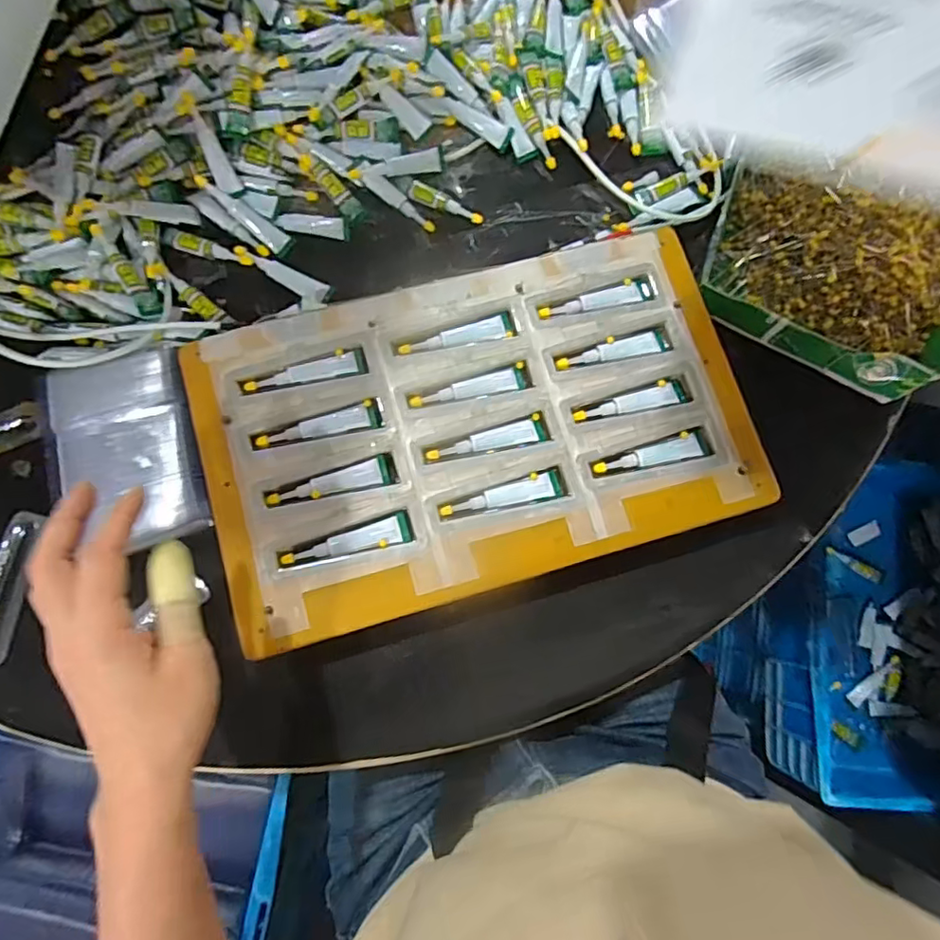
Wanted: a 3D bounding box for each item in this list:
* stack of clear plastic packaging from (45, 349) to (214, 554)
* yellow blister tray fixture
[{"bbox_3d":[-0.239,-0.015,0.412,0.100,0.013,0.137,-17,80,-6],"label":"stack of clear plastic packaging"},{"bbox_3d":[0.006,-0.031,0.432,0.376,0.043,0.228,-16,80,-4],"label":"yellow blister tray fixture"}]

